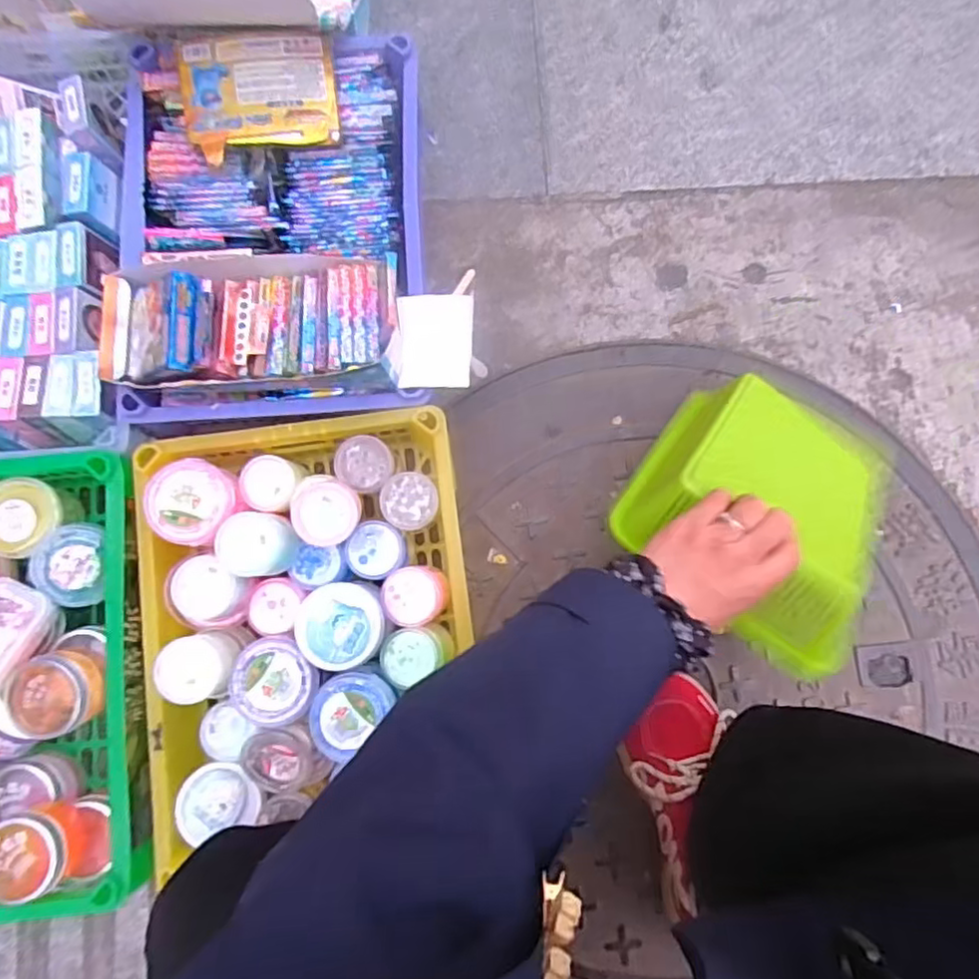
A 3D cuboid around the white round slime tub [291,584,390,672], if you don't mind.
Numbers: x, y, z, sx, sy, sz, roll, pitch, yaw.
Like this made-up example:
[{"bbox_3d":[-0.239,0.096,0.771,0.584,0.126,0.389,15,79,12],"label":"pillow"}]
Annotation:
[{"bbox_3d":[-0.126,0.116,0.557,0.070,0.033,0.070,0,82,0],"label":"white round slime tub"}]

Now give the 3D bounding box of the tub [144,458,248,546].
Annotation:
[{"bbox_3d":[-0.261,0.013,0.579,0.070,0.043,0.073,0,82,0],"label":"tub"}]

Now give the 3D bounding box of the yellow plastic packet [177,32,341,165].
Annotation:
[{"bbox_3d":[-0.226,-0.388,0.644,0.148,0.034,0.132,-8,82,-1],"label":"yellow plastic packet"}]

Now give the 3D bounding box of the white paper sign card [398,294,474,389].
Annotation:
[{"bbox_3d":[-0.049,-0.137,0.599,0.068,0.004,0.083,0,95,9],"label":"white paper sign card"}]

